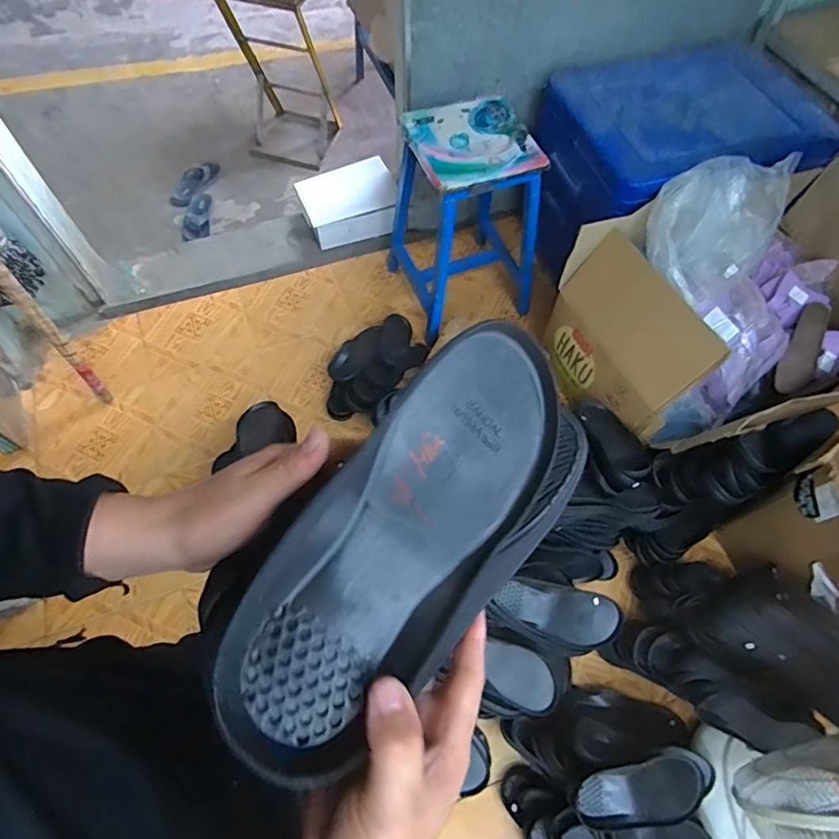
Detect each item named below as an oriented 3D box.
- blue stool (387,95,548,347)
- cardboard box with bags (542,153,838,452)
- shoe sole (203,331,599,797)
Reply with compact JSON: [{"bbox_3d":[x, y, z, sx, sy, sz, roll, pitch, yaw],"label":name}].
[{"bbox_3d":[0.119,-0.540,1.431,0.356,0.496,0.370,-18,65,-10],"label":"blue stool"},{"bbox_3d":[0.759,-0.241,1.235,0.727,0.402,0.540,-16,65,-9],"label":"cardboard box with bags"},{"bbox_3d":[0.002,0.061,0.296,0.117,0.038,0.264,44,70,-6],"label":"shoe sole"}]

